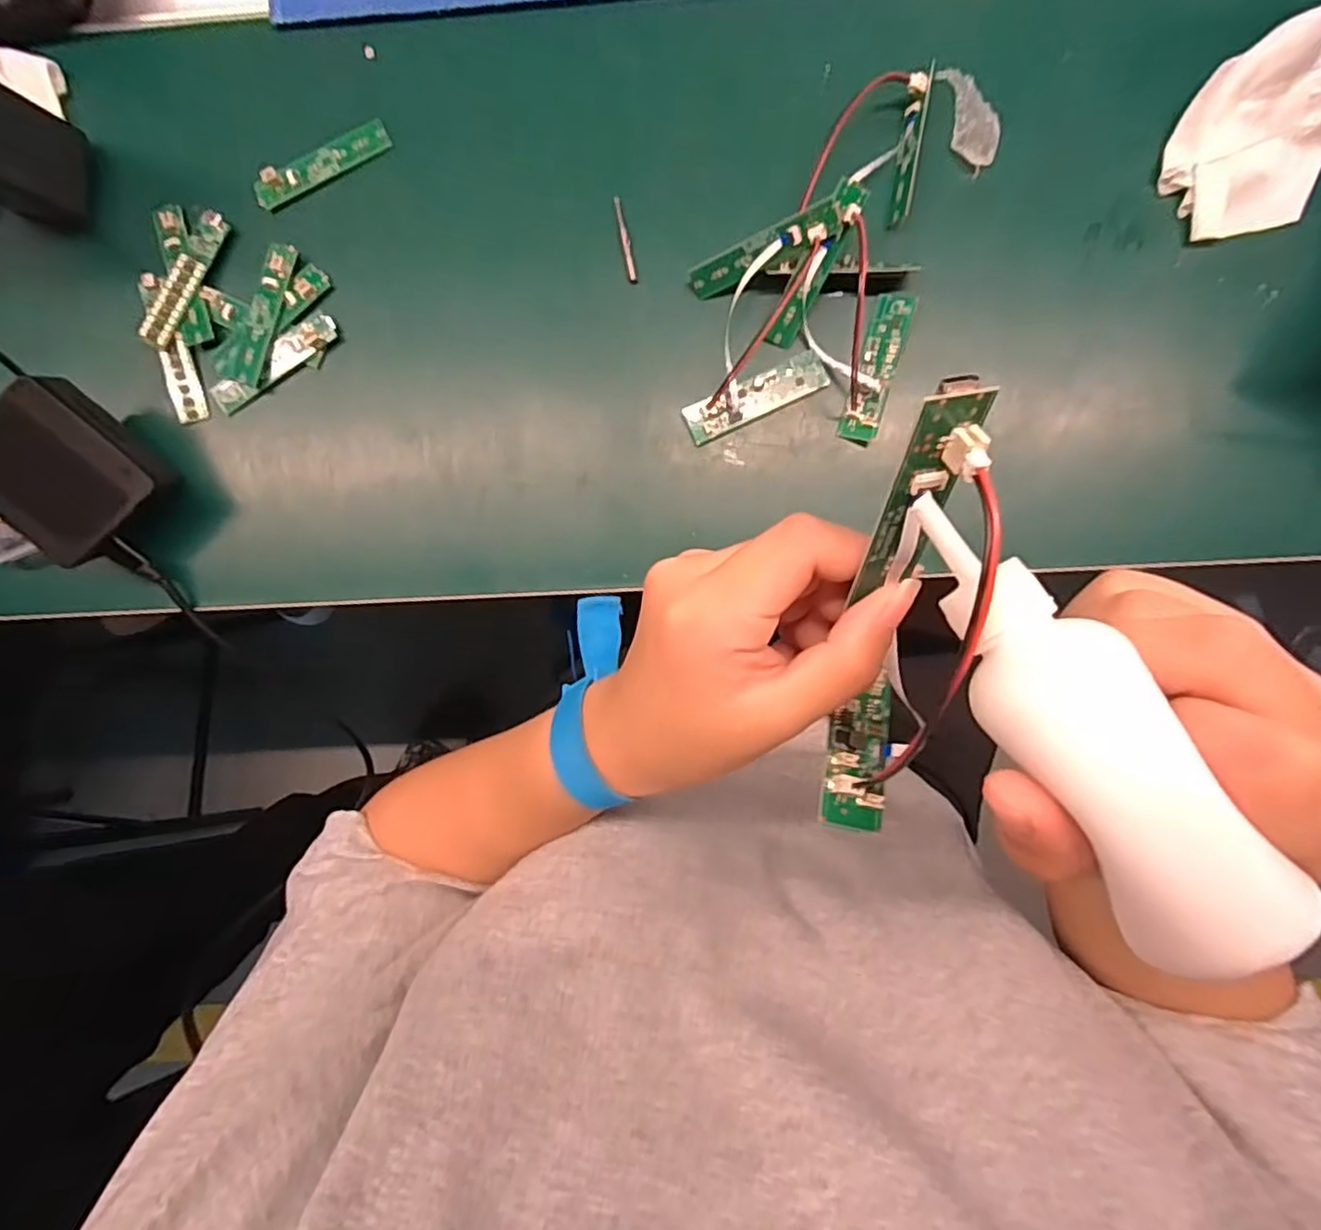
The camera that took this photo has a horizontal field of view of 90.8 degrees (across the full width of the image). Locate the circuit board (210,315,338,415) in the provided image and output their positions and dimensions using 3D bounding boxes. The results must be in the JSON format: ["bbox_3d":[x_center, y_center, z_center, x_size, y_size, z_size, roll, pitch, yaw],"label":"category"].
[{"bbox_3d":[-0.229,-0.149,0.387,0.085,0.006,0.017,-33,91,3],"label":"circuit board"}]

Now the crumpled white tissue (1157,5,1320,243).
[{"bbox_3d":[0.323,-0.254,0.344,0.091,0.041,0.086,-39,91,3],"label":"crumpled white tissue"}]

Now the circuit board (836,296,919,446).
[{"bbox_3d":[0.123,-0.141,0.369,0.021,0.006,0.082,16,93,1],"label":"circuit board"}]

